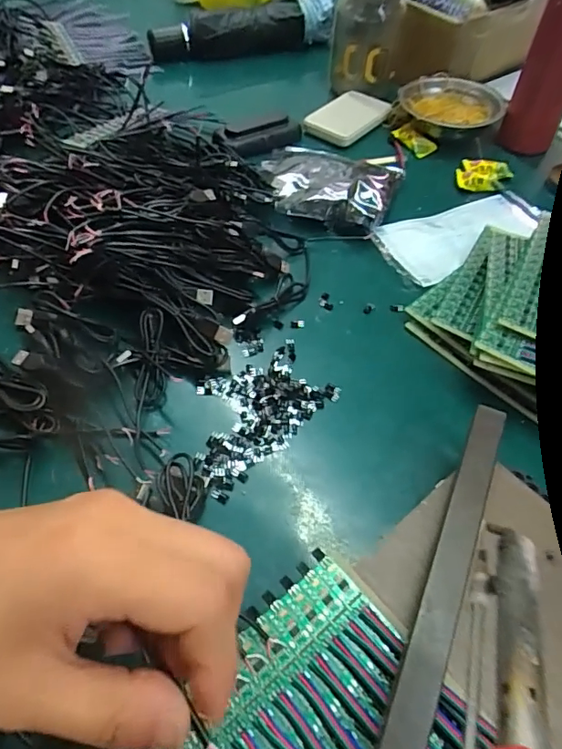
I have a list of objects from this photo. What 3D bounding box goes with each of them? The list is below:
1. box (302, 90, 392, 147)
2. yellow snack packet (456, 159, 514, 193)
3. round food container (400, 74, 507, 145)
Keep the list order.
[{"bbox_3d":[0.081,-0.325,0.643,0.071,0.017,0.103,36,60,21],"label":"box"},{"bbox_3d":[0.229,-0.223,0.574,0.060,0.013,0.053,11,54,5],"label":"yellow snack packet"},{"bbox_3d":[0.208,-0.325,0.631,0.119,0.041,0.108,8,54,3],"label":"round food container"}]

